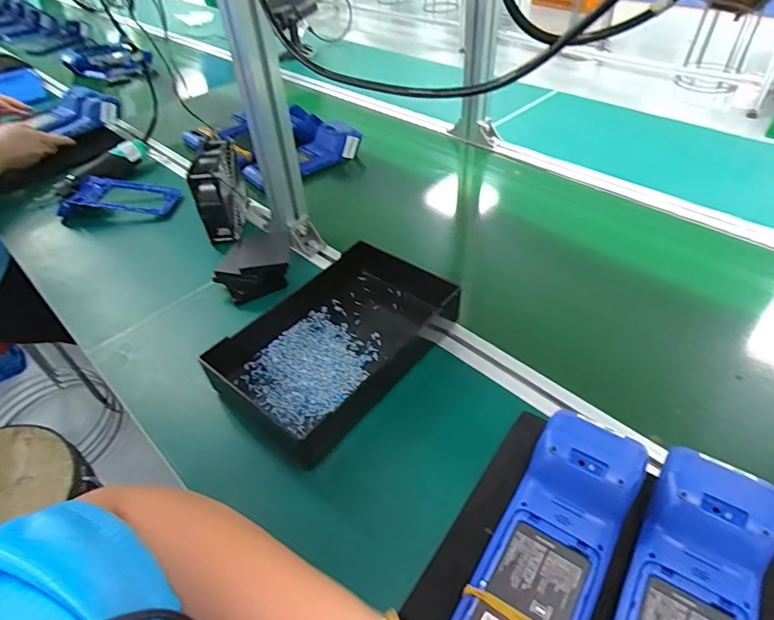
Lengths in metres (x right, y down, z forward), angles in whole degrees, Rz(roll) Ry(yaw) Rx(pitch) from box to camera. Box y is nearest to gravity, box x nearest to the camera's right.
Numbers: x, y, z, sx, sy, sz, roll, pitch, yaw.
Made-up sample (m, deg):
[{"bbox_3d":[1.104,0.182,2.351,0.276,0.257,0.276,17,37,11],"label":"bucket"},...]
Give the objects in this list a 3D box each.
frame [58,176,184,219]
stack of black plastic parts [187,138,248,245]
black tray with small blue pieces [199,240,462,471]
[{"bbox_3d":[-0.449,-0.189,0.827,0.178,0.024,0.088,4,50,-5],"label":"frame"},{"bbox_3d":[-0.250,-0.182,0.732,0.049,0.114,0.111,-6,44,0],"label":"stack of black plastic parts"},{"bbox_3d":[-0.046,0.025,0.564,0.177,0.060,0.292,32,55,32],"label":"black tray with small blue pieces"}]

